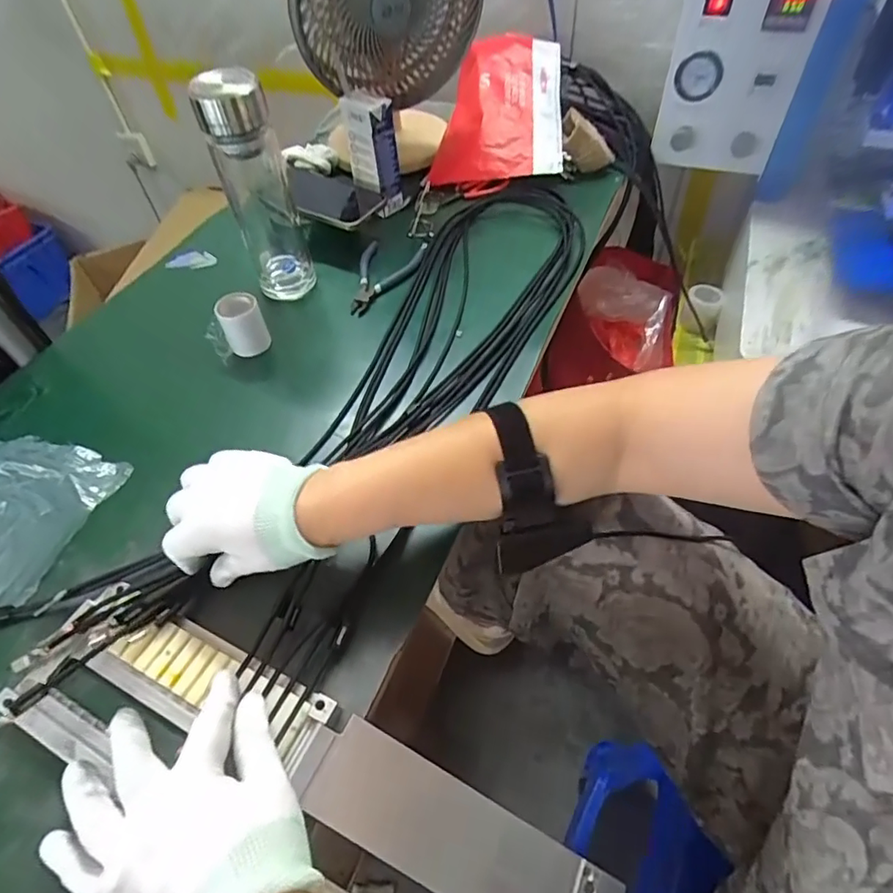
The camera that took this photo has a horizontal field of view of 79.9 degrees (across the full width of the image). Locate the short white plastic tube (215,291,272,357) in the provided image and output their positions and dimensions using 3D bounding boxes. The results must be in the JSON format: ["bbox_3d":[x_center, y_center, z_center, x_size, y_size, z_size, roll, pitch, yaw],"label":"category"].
[{"bbox_3d":[-0.208,-0.123,0.552,0.041,0.060,0.035,-21,53,-12],"label":"short white plastic tube"}]

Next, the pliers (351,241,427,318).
[{"bbox_3d":[-0.072,-0.205,0.624,0.066,0.025,0.134,9,53,11],"label":"pliers"}]

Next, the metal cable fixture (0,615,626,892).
[{"bbox_3d":[-0.087,0.211,0.324,0.397,0.046,0.098,25,57,7],"label":"metal cable fixture"}]

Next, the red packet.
[{"bbox_3d":[0.072,-0.482,0.770,0.183,0.051,0.228,-2,75,17],"label":"red packet"}]

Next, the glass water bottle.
[{"bbox_3d":[-0.200,-0.270,0.566,0.063,0.218,0.073,-18,53,-10],"label":"glass water bottle"}]

